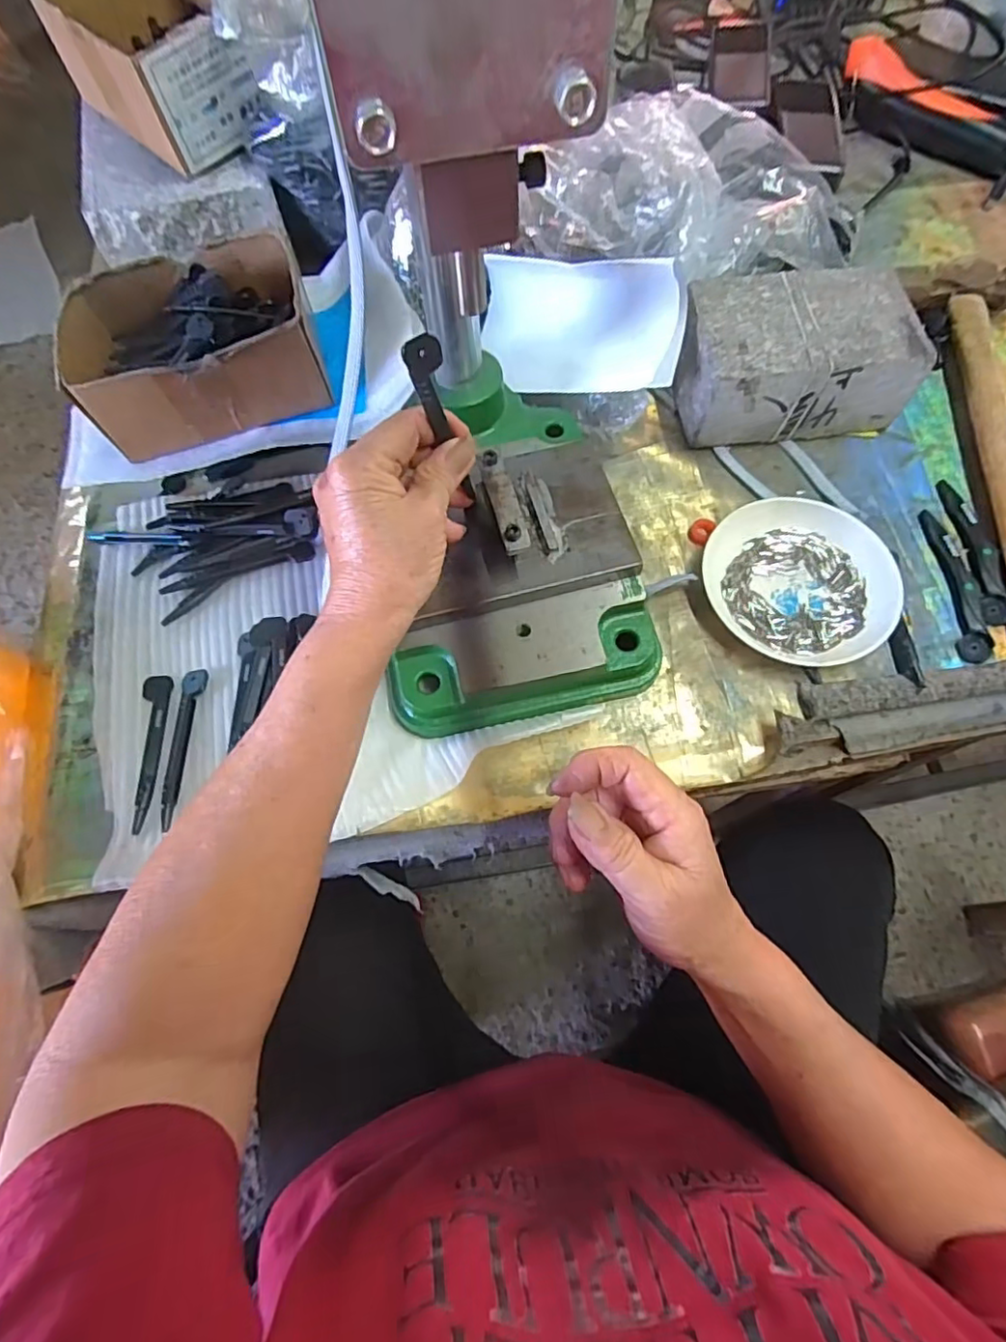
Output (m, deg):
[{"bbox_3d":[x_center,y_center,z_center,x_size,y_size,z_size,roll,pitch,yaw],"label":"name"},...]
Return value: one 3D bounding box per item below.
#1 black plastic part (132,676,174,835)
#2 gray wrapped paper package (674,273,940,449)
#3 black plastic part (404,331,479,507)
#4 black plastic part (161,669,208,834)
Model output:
[{"bbox_3d":[-0.210,0.046,0.362,0.016,0.007,0.099,-8,67,-2],"label":"black plastic part"},{"bbox_3d":[0.204,-0.225,0.442,0.147,0.069,0.096,-5,66,-1],"label":"gray wrapped paper package"},{"bbox_3d":[-0.027,-0.118,0.296,0.016,0.096,0.005,-23,65,1],"label":"black plastic part"},{"bbox_3d":[-0.192,0.044,0.365,0.014,0.004,0.097,-3,66,0],"label":"black plastic part"}]

